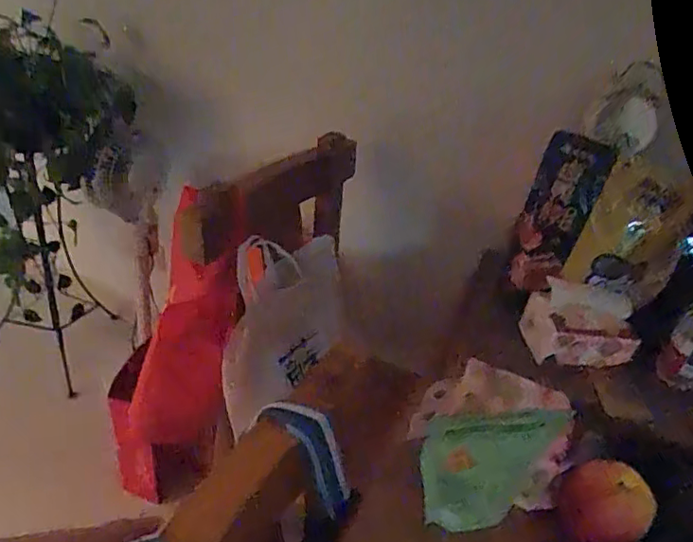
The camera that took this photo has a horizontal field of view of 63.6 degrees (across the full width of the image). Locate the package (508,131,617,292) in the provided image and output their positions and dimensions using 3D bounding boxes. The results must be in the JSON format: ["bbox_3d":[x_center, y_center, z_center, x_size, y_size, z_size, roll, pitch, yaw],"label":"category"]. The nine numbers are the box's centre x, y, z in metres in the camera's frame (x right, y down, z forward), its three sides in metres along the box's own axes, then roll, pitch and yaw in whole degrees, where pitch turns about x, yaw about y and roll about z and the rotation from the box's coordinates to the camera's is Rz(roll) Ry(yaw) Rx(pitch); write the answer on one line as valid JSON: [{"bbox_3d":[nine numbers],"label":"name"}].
[{"bbox_3d":[0.298,-0.079,0.802,0.086,0.222,0.021,19,15,-2],"label":"package"}]

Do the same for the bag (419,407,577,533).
[{"bbox_3d":[0.162,0.226,0.629,0.160,0.160,0.029,4,35,-12],"label":"bag"}]

